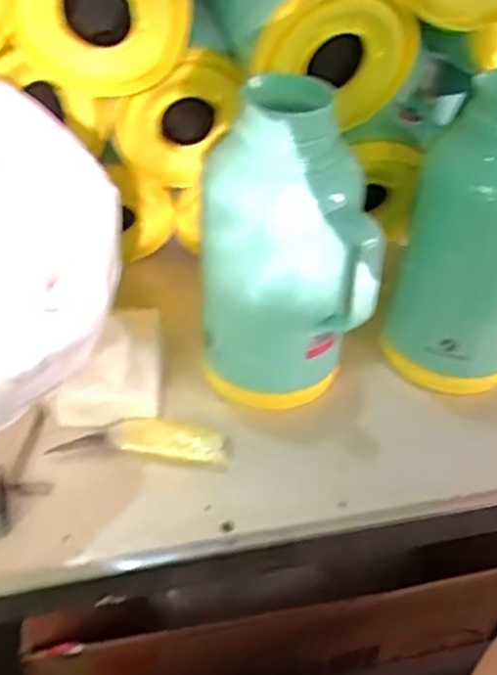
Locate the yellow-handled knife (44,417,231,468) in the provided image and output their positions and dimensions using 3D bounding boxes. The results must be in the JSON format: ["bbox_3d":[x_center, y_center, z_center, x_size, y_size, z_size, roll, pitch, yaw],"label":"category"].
[{"bbox_3d":[-0.090,0.088,0.604,0.147,0.010,0.040,3,44,1],"label":"yellow-handled knife"}]

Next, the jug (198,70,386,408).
[{"bbox_3d":[0.033,-0.062,0.589,0.133,0.264,0.117,2,44,0],"label":"jug"}]

